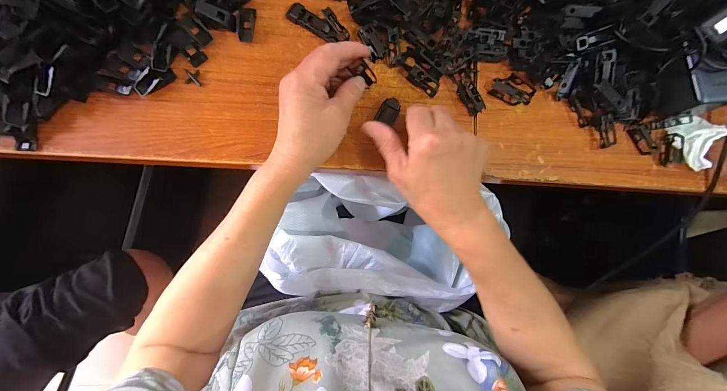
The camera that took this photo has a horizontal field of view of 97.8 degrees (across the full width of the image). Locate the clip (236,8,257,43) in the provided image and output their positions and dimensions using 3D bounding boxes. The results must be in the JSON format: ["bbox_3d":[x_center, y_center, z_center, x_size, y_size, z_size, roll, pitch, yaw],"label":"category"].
[{"bbox_3d":[-0.131,-0.191,0.353,0.019,0.010,0.036,3,84,-7],"label":"clip"}]

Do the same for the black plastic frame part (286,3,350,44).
[{"bbox_3d":[-0.049,-0.196,0.358,0.070,0.011,0.028,27,82,-4],"label":"black plastic frame part"}]

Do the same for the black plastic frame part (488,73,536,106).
[{"bbox_3d":[0.179,-0.127,0.378,0.053,0.009,0.033,18,83,-5],"label":"black plastic frame part"}]

